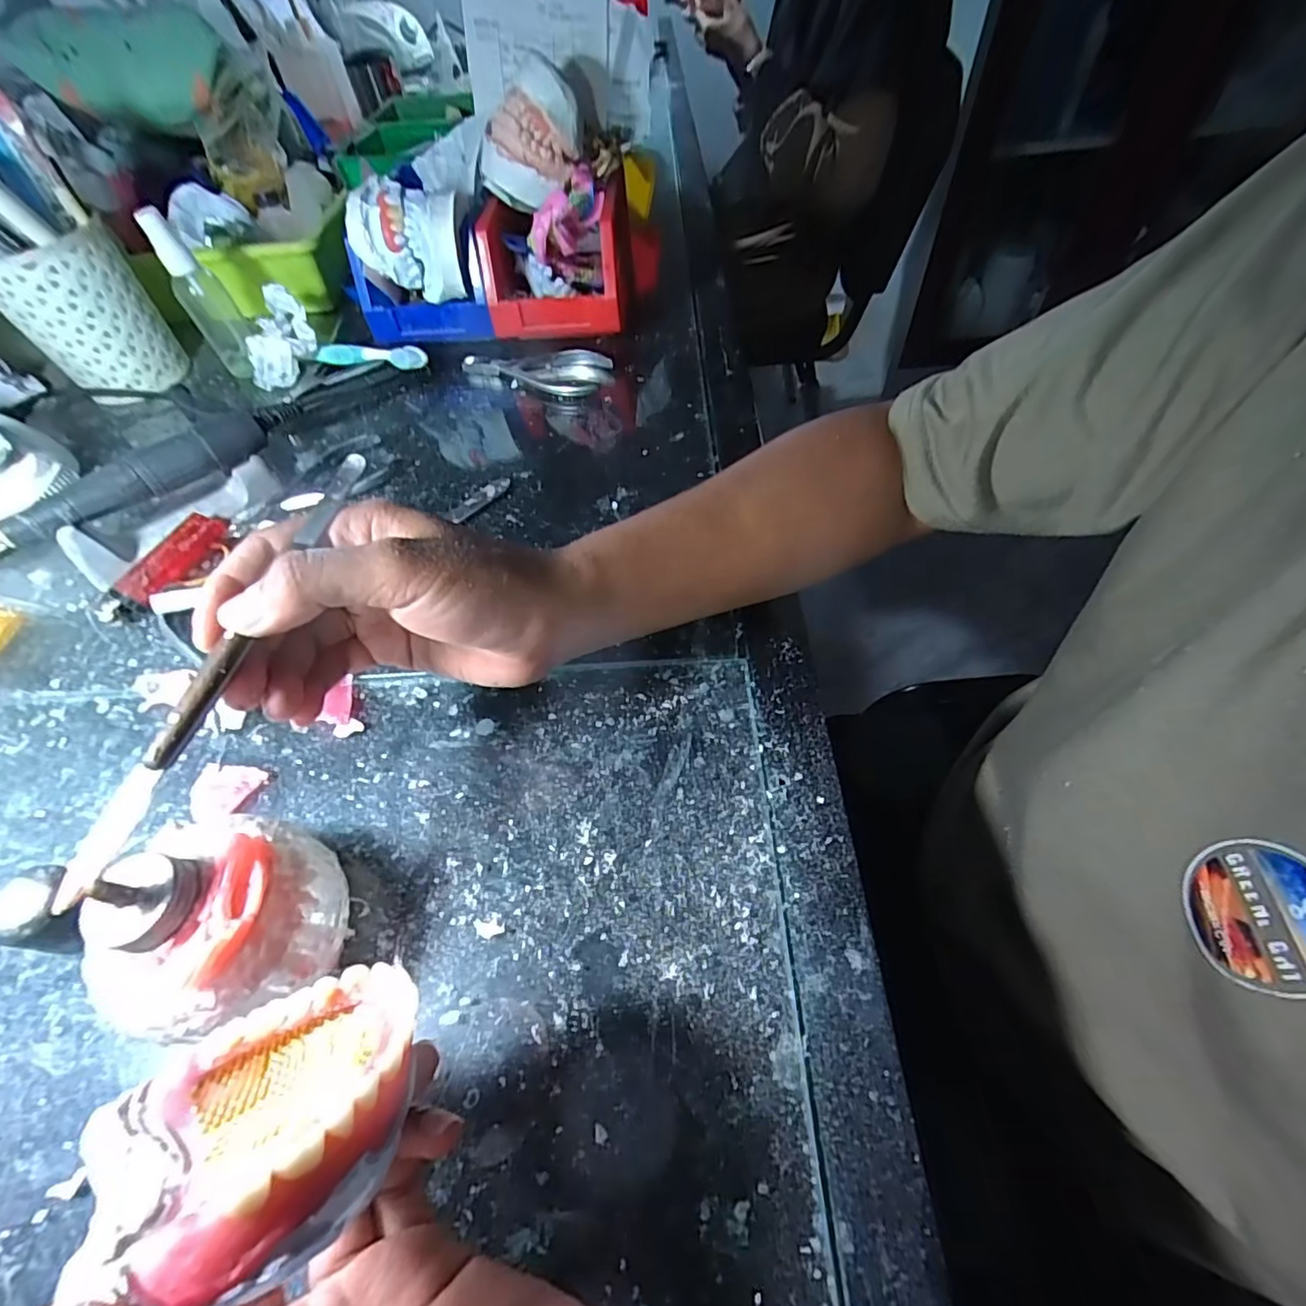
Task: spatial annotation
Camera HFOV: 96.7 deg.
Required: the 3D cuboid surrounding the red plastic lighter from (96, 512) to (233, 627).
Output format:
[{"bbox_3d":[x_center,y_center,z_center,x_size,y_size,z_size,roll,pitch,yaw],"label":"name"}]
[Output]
[{"bbox_3d":[-0.295,-0.054,0.354,0.022,0.019,0.087,17,58,15],"label":"red plastic lighter"}]

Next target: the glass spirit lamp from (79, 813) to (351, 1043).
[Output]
[{"bbox_3d":[-0.153,0.096,0.209,0.063,0.073,0.070,-2,55,2],"label":"glass spirit lamp"}]

